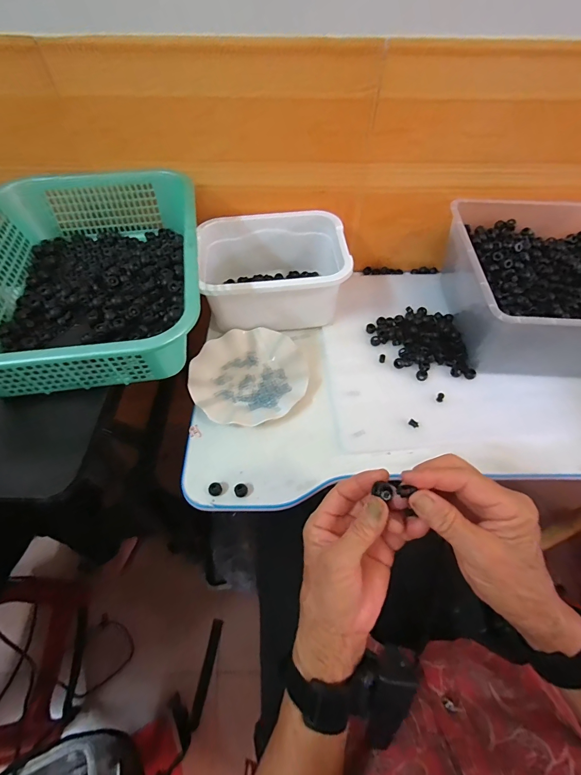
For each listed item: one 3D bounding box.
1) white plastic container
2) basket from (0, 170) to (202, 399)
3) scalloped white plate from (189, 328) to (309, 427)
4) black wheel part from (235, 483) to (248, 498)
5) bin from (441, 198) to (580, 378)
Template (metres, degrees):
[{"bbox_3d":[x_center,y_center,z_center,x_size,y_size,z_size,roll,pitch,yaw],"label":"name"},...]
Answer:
[{"bbox_3d":[-0.029,-0.198,0.627,0.237,0.122,0.185,-7,55,-6],"label":"white plastic container"},{"bbox_3d":[-0.272,-0.155,0.501,0.287,0.111,0.369,-10,56,-8],"label":"basket"},{"bbox_3d":[-0.066,-0.020,0.574,0.178,0.022,0.176,1,55,-1],"label":"scalloped white plate"},{"bbox_3d":[-0.065,0.134,0.473,0.017,0.012,0.015,-7,55,-6],"label":"black wheel part"},{"bbox_3d":[0.416,-0.177,0.611,0.294,0.144,0.346,4,55,2],"label":"bin"}]

